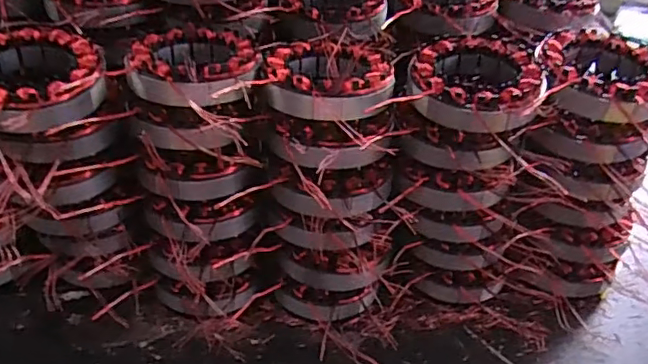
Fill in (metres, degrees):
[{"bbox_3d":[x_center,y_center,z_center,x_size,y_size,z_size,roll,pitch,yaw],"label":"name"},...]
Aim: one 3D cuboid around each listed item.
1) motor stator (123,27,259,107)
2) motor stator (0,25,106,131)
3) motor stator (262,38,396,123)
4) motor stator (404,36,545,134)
[{"bbox_3d":[-0.084,-0.076,0.372,0.081,0.022,0.091,2,38,-5],"label":"motor stator"},{"bbox_3d":[-0.185,-0.062,0.354,0.084,0.029,0.087,3,38,-3],"label":"motor stator"},{"bbox_3d":[0.003,-0.072,0.378,0.080,0.024,0.086,0,38,-7],"label":"motor stator"},{"bbox_3d":[0.099,-0.062,0.375,0.085,0.027,0.097,11,38,6],"label":"motor stator"}]

